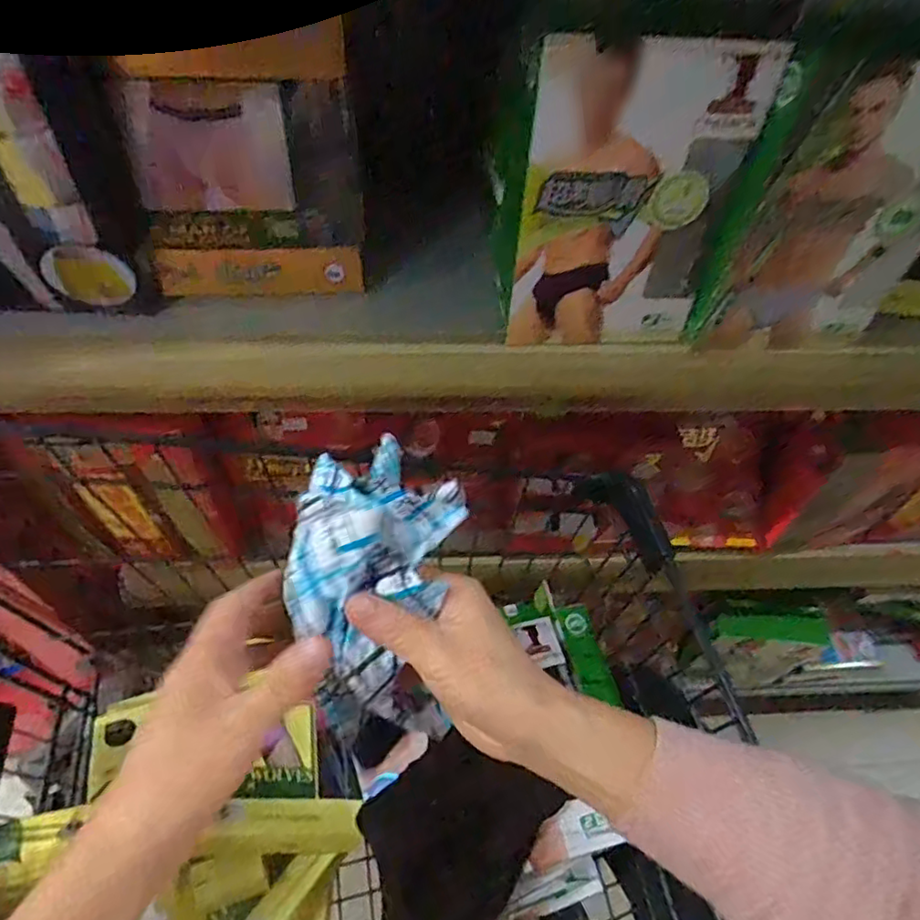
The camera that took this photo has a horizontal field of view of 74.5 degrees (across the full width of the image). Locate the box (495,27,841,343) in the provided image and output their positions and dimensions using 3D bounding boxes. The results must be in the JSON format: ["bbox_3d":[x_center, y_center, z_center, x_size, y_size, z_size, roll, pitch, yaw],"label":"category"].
[{"bbox_3d":[0.097,-0.144,0.353,0.152,0.171,0.022,0,52,-3],"label":"box"}]

